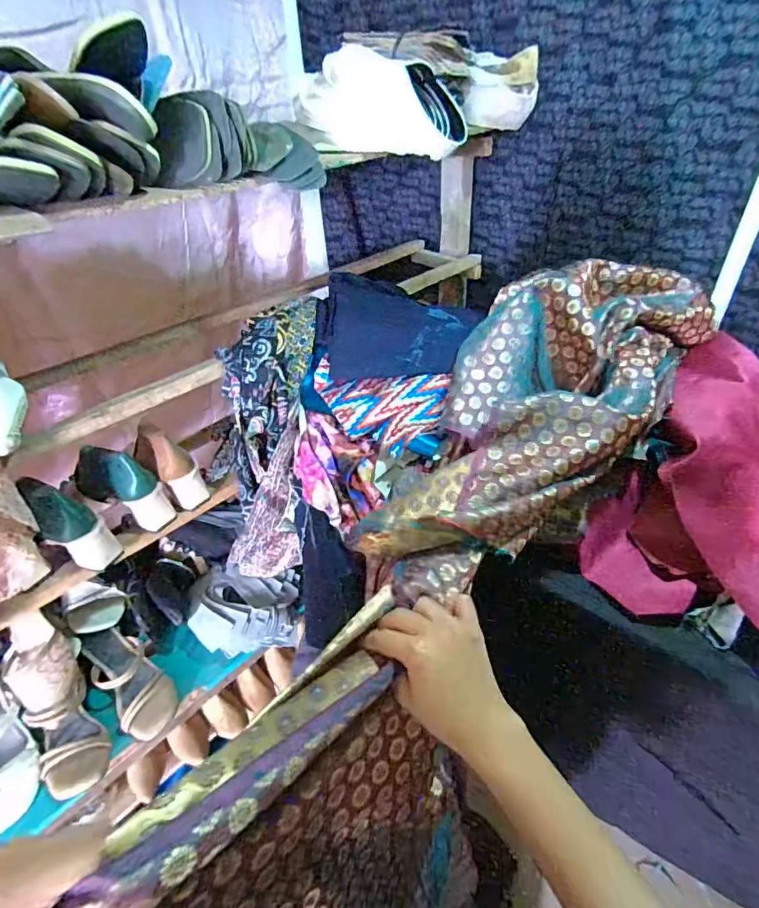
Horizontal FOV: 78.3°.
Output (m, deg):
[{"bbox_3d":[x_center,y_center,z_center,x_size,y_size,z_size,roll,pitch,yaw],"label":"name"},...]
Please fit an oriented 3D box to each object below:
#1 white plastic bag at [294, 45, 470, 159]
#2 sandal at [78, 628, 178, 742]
[{"bbox_3d":[-0.006,-0.543,0.725,0.280,0.116,0.126,25,45,29],"label":"white plastic bag"},{"bbox_3d":[-0.398,0.357,0.747,0.196,0.064,0.082,38,51,20],"label":"sandal"}]

